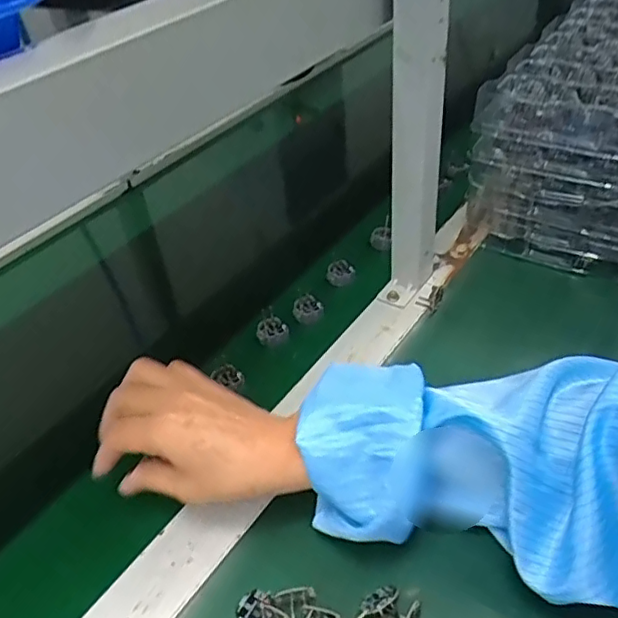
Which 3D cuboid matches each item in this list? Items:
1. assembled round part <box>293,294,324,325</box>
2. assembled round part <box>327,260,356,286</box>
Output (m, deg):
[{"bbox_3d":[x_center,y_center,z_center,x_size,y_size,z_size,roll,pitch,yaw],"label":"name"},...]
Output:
[{"bbox_3d":[-0.001,0.000,0.586,0.029,0.014,0.026,-6,41,0],"label":"assembled round part"},{"bbox_3d":[0.033,-0.037,0.626,0.028,0.016,0.025,-3,41,3],"label":"assembled round part"}]

